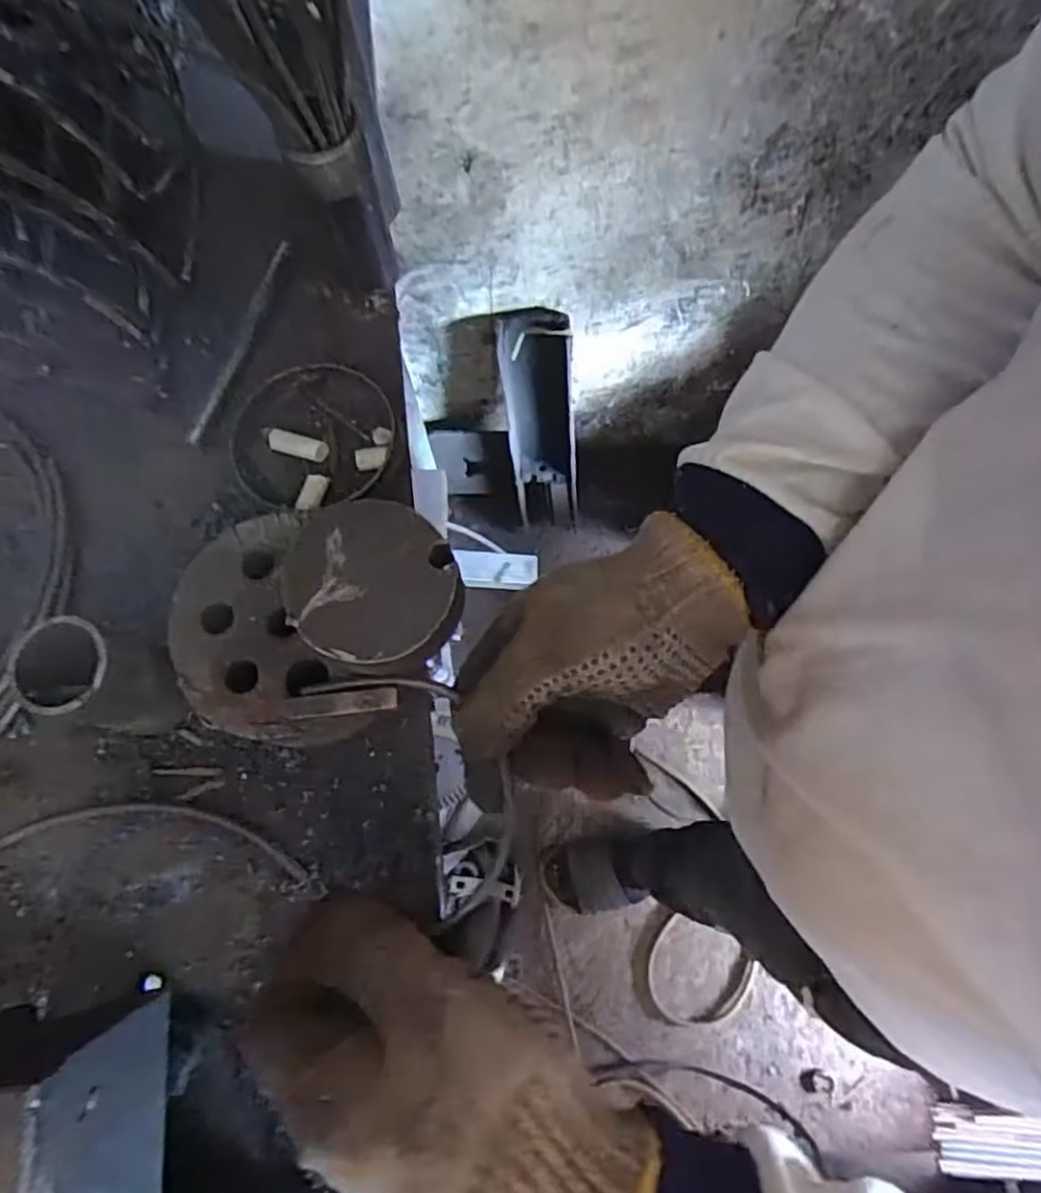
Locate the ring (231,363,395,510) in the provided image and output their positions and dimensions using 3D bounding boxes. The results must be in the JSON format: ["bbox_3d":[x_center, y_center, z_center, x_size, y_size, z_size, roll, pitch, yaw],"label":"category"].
[{"bbox_3d":[-0.116,-0.088,0.389,0.087,0.016,0.079,-10,74,-1],"label":"ring"}]

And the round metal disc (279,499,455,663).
[{"bbox_3d":[-0.065,-0.007,0.292,0.071,0.004,0.066,0,74,2],"label":"round metal disc"}]

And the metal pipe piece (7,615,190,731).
[{"bbox_3d":[-0.182,0.036,0.316,0.048,0.073,0.045,15,75,6],"label":"metal pipe piece"}]

